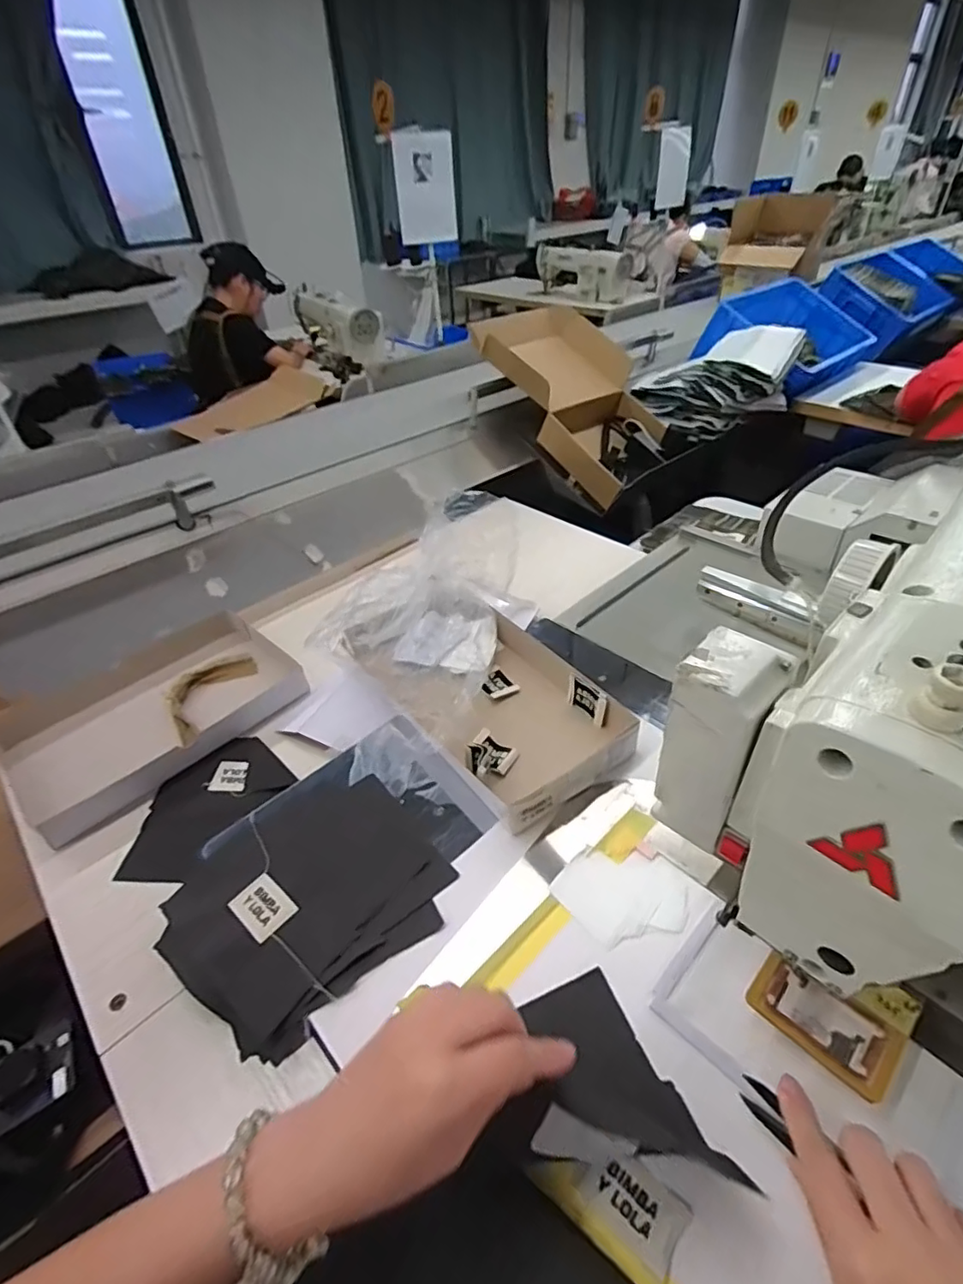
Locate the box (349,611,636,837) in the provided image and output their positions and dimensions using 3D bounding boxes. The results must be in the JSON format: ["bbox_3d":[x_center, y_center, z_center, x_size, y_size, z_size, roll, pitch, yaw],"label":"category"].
[{"bbox_3d":[0.019,0.054,0.600,0.193,0.043,0.266,-29,46,-28],"label":"box"}]

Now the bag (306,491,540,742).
[{"bbox_3d":[-0.061,-0.032,0.644,0.173,0.135,0.274,12,42,18],"label":"bag"}]

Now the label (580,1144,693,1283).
[{"bbox_3d":[0.084,0.307,0.318,0.049,0.004,0.034,28,52,28],"label":"label"}]

